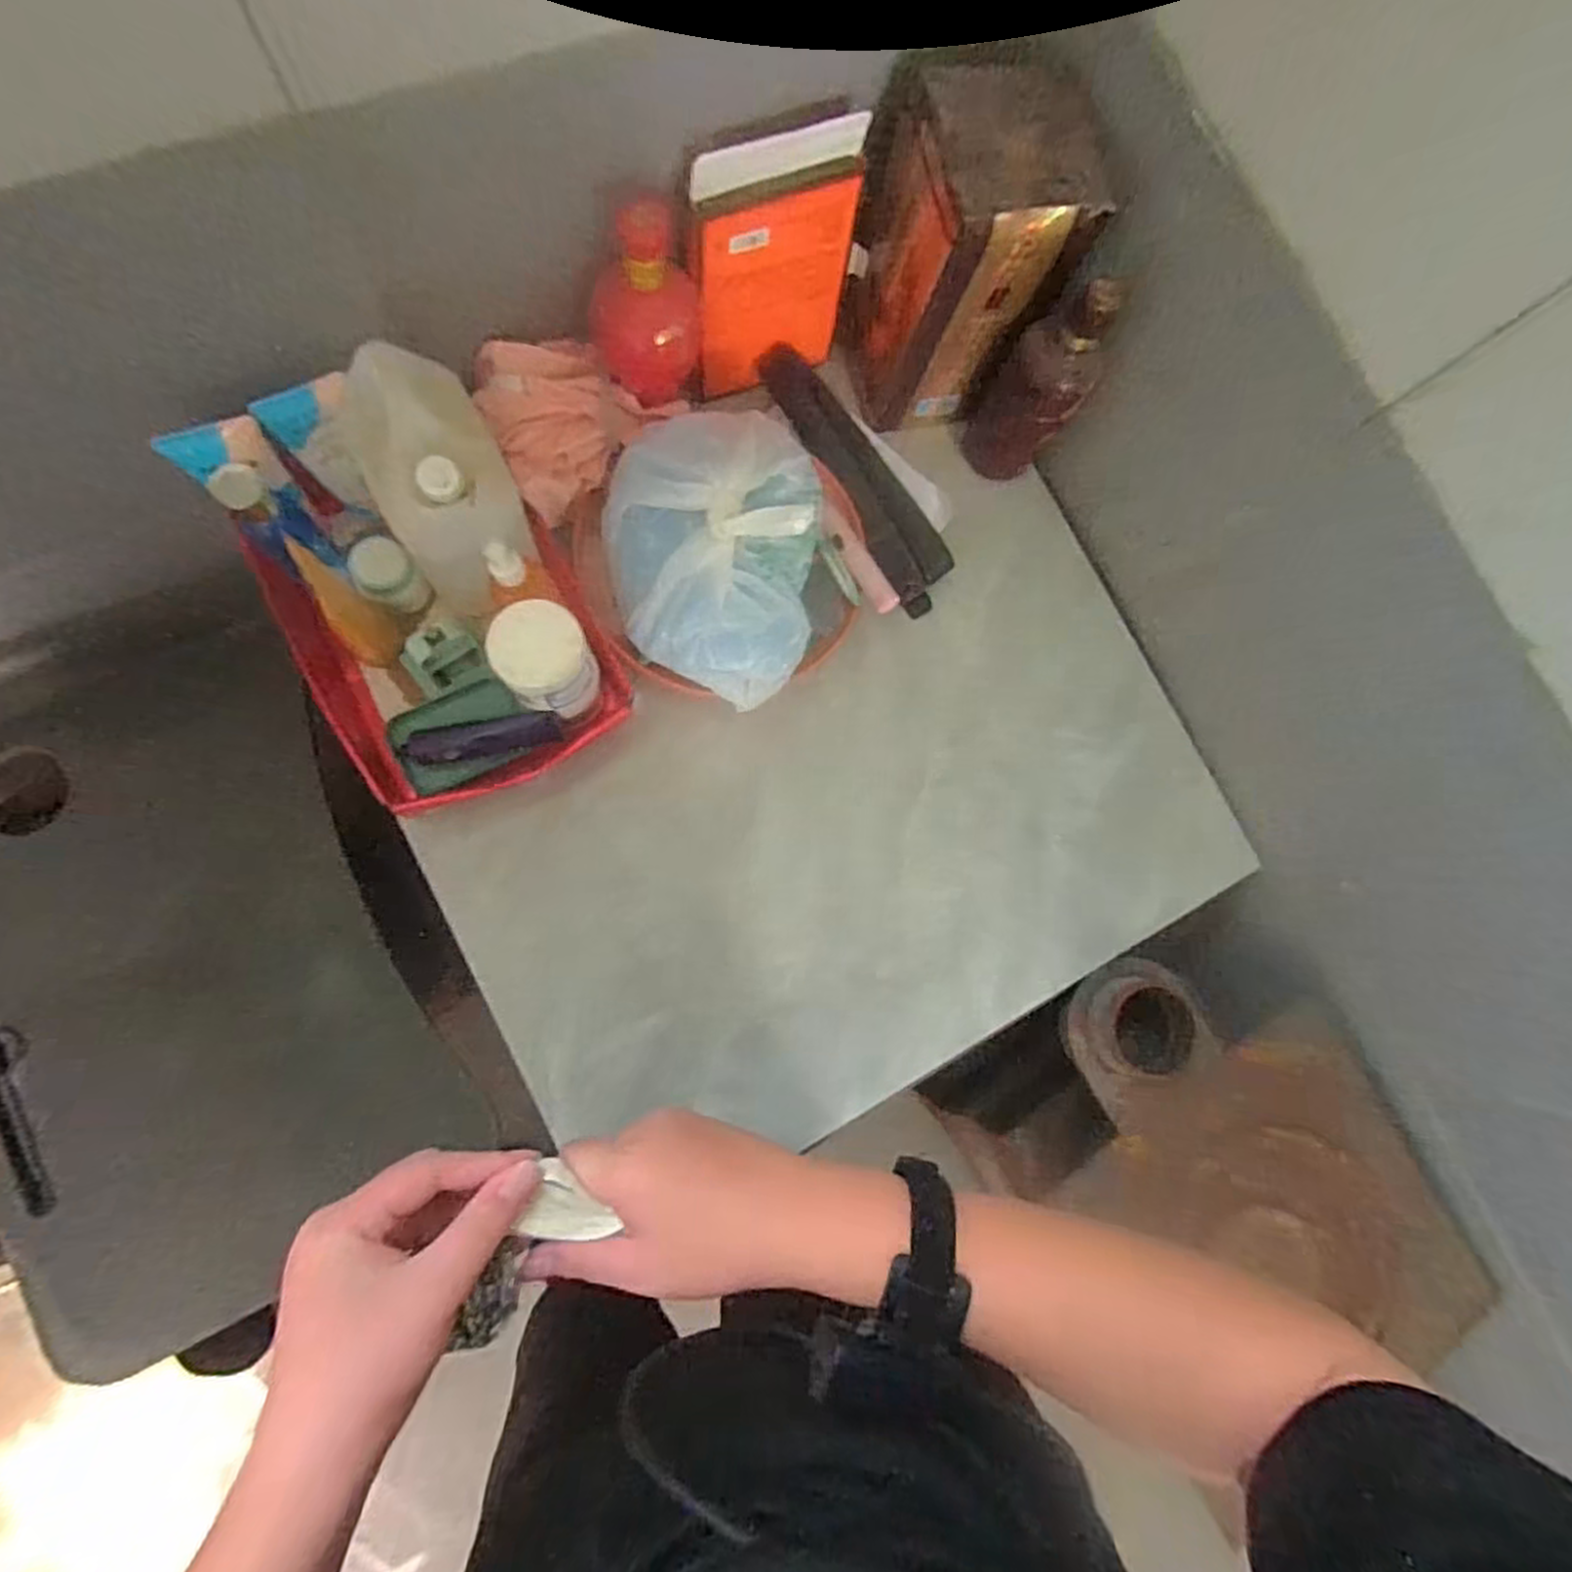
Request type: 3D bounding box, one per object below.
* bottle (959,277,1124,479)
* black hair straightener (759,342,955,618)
[{"bbox_3d":[0.252,-0.395,0.766,0.079,0.213,0.073,-9,83,-9],"label":"bottle"},{"bbox_3d":[0.072,-0.328,0.818,0.081,0.052,0.312,-37,88,-11],"label":"black hair straightener"}]

